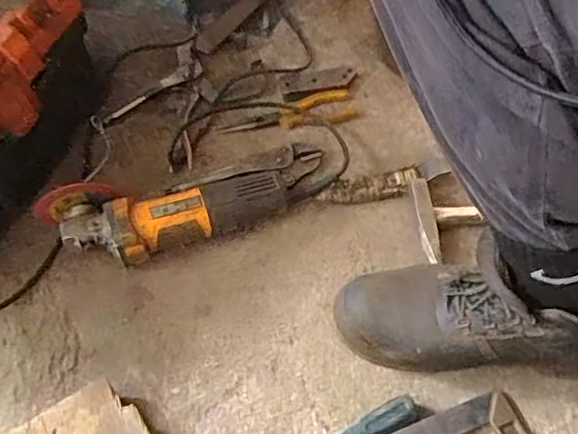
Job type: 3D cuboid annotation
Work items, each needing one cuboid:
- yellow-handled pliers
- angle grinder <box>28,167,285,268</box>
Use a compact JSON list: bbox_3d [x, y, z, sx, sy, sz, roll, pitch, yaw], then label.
[{"bbox_3d":[0.000,-0.142,0.802,0.194,0.018,0.050,-15,56,-8],"label":"yellow-handled pliers"},{"bbox_3d":[-0.144,-0.006,0.673,0.281,0.087,0.096,-18,57,-10],"label":"angle grinder"}]

